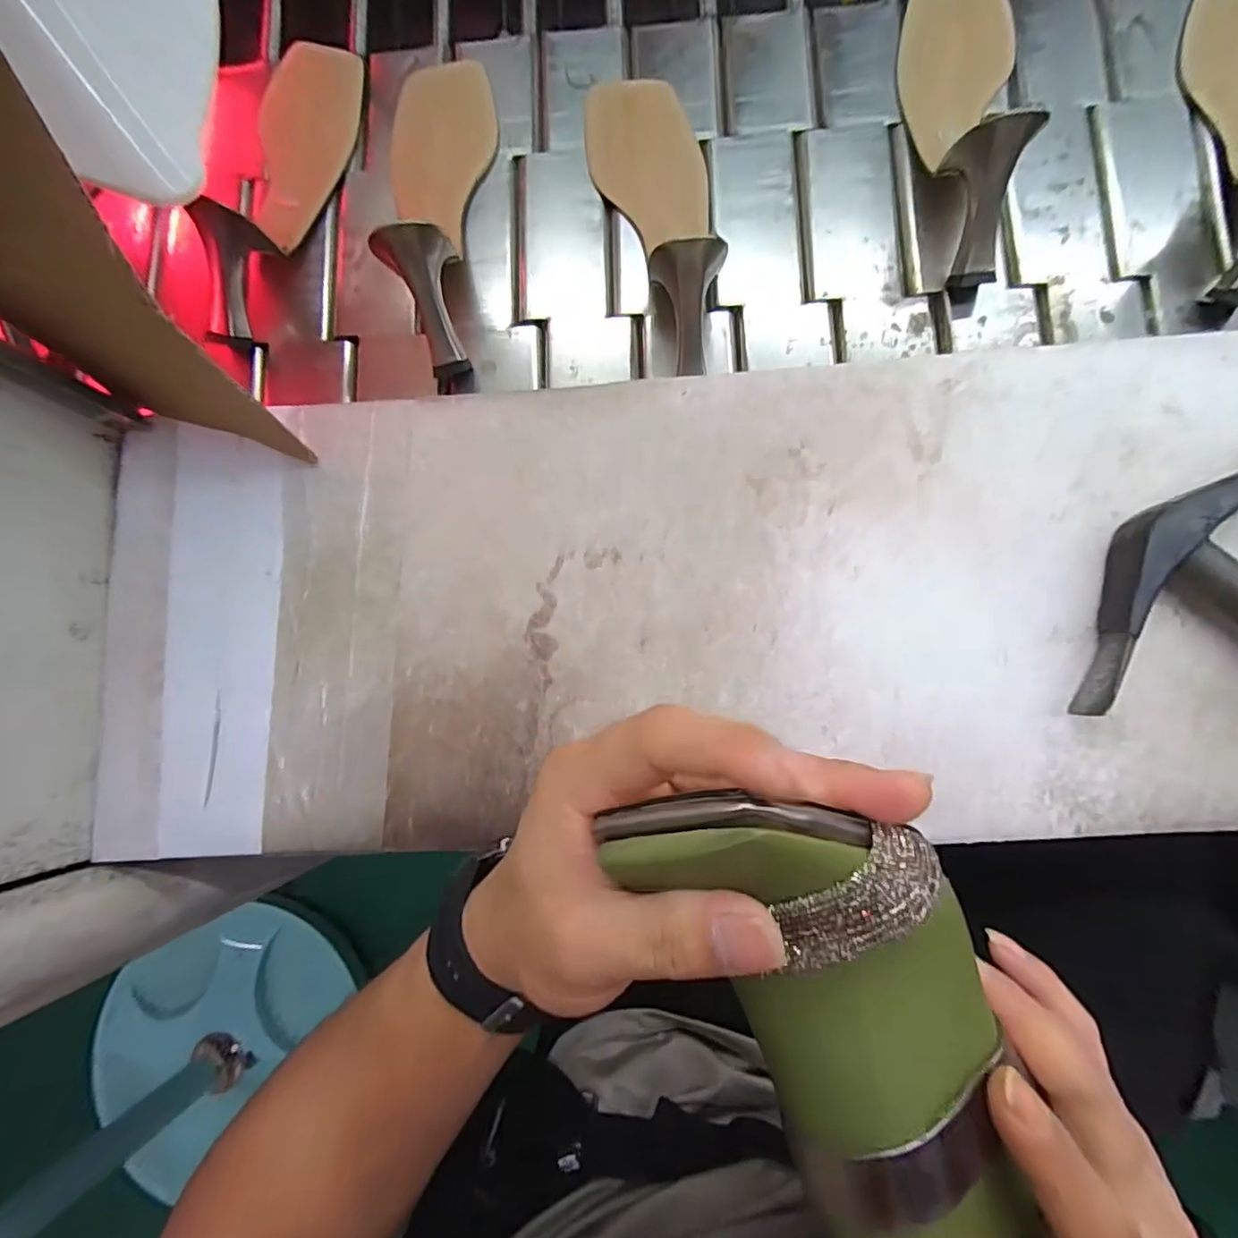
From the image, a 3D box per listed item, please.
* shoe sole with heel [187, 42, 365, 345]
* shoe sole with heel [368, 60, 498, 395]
[{"bbox_3d":[-0.225,-0.302,0.388,0.070,0.053,0.239,3,82,3],"label":"shoe sole with heel"},{"bbox_3d":[-0.123,-0.280,0.373,0.074,0.072,0.248,-2,82,3],"label":"shoe sole with heel"}]

